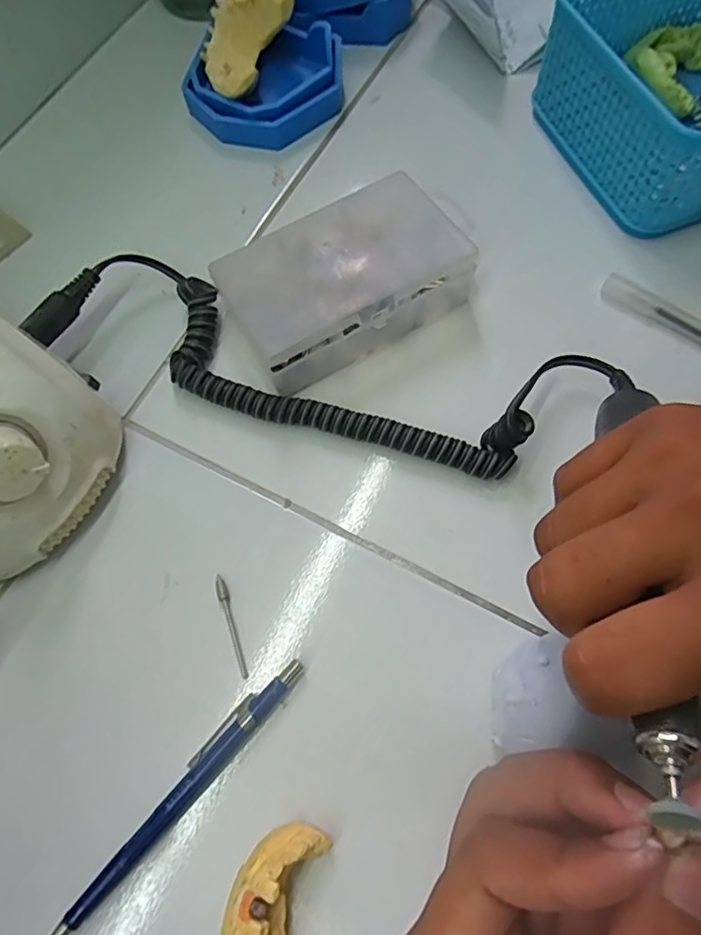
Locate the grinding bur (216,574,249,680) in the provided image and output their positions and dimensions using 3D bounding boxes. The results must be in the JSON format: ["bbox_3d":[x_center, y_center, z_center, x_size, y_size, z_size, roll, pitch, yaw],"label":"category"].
[{"bbox_3d":[-0.052,0.069,0.244,0.005,0.004,0.045,-17,70,-3],"label":"grinding bur"}]

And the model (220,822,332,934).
[{"bbox_3d":[-0.029,0.159,0.199,0.029,0.025,0.055,12,71,7],"label":"model"}]

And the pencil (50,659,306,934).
[{"bbox_3d":[-0.068,0.129,0.218,0.012,0.010,0.135,40,76,15],"label":"pencil"}]

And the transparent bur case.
[{"bbox_3d":[-0.002,-0.095,0.285,0.122,0.036,0.076,-32,71,-9],"label":"transparent bur case"}]

